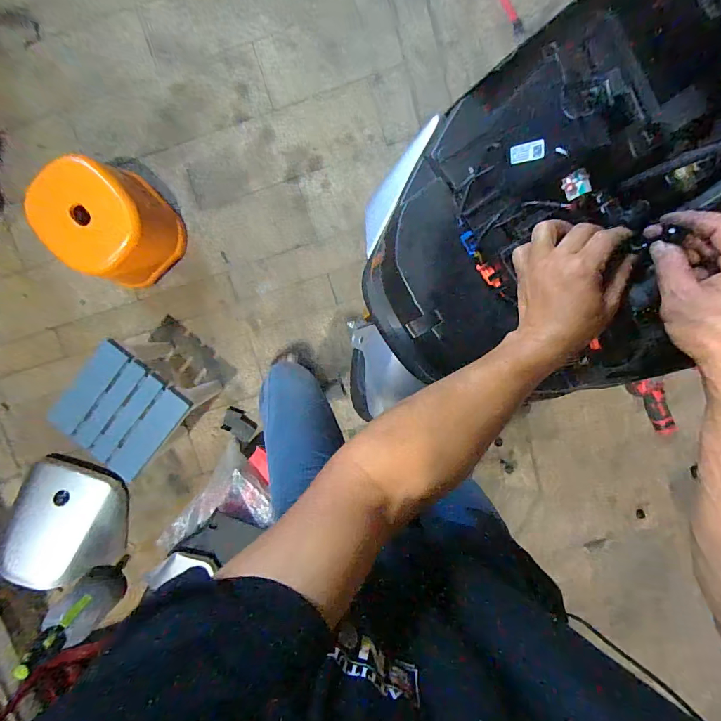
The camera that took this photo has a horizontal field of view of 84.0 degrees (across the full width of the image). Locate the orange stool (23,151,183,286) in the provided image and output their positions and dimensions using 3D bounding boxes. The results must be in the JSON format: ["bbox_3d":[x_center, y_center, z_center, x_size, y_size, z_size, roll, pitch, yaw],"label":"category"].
[{"bbox_3d":[-0.754,-0.406,1.195,0.317,0.338,0.321,23,97,-1],"label":"orange stool"}]

